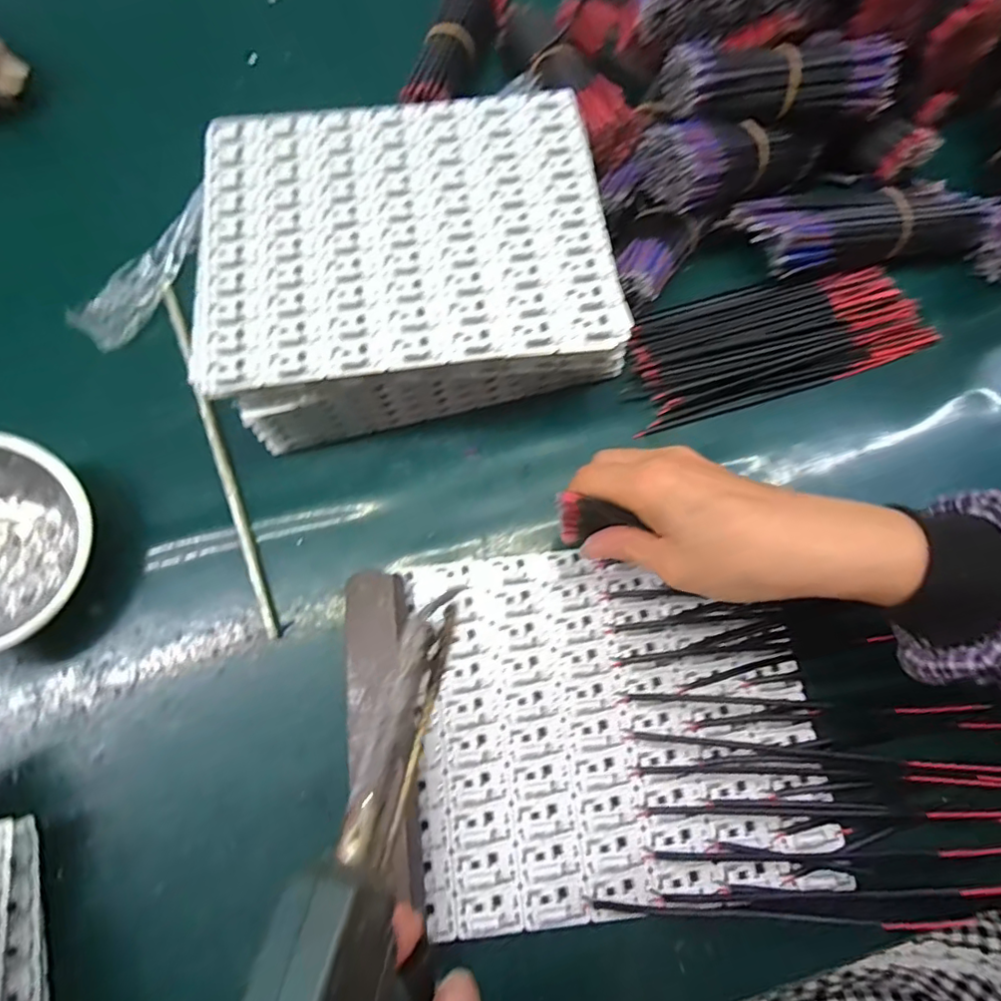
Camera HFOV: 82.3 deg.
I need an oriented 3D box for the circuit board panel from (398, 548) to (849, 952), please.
[{"bbox_3d":[0.064,0.123,0.328,0.218,0.005,0.191,-7,71,0],"label":"circuit board panel"}]

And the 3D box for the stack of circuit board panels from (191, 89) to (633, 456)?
[{"bbox_3d":[-0.058,-0.156,0.388,0.248,0.083,0.198,-9,73,-2],"label":"stack of circuit board panels"}]

